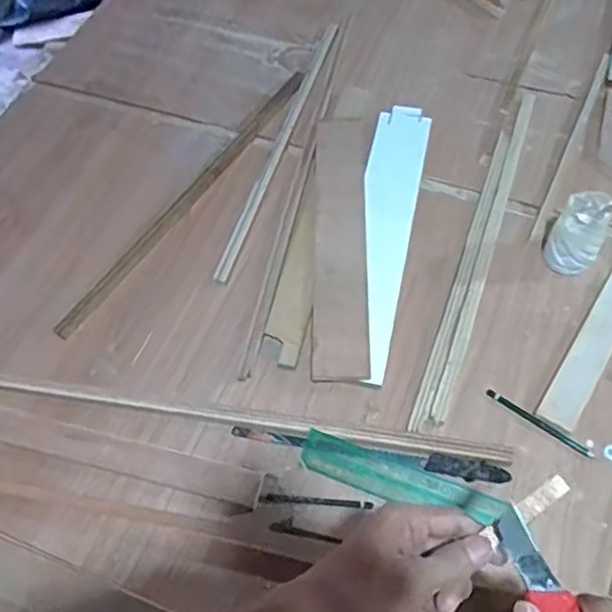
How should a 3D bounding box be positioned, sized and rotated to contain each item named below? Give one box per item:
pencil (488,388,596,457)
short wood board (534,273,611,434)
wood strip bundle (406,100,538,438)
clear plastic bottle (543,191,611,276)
[{"bbox_3d":[0.269,0.135,0.730,0.130,0.007,0.010,32,66,20],"label":"pencil"},{"bbox_3d":[0.349,0.050,0.764,0.046,0.012,0.223,30,66,19],"label":"short wood board"},{"bbox_3d":[0.237,-0.086,0.852,0.039,0.012,0.549,17,62,13],"label":"wood strip bundle"},{"bbox_3d":[0.351,-0.095,0.802,0.063,0.095,0.064,35,68,21],"label":"clear plastic bottle"}]

